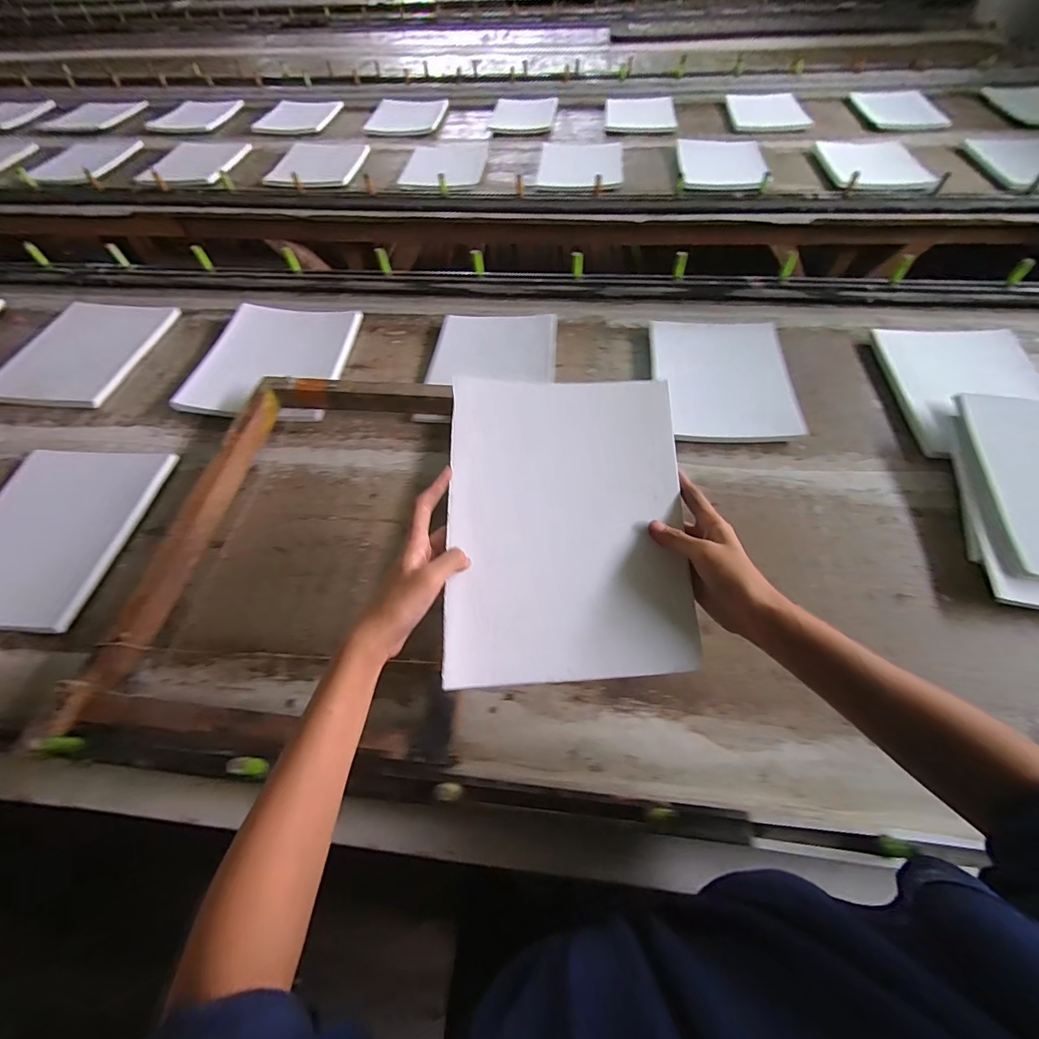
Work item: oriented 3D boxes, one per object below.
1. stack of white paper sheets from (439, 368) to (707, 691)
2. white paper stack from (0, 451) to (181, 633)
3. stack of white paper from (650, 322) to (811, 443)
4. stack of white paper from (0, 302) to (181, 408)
[{"bbox_3d":[0.043,0.000,0.384,0.204,0.020,0.261,1,76,-6],"label":"stack of white paper sheets"},{"bbox_3d":[-0.643,0.013,0.599,0.228,0.015,0.274,2,58,4],"label":"white paper stack"},{"bbox_3d":[0.323,-0.226,0.701,0.202,0.017,0.251,-1,64,12],"label":"stack of white paper"},{"bbox_3d":[-0.795,-0.309,0.803,0.242,0.028,0.261,7,58,6],"label":"stack of white paper"}]

